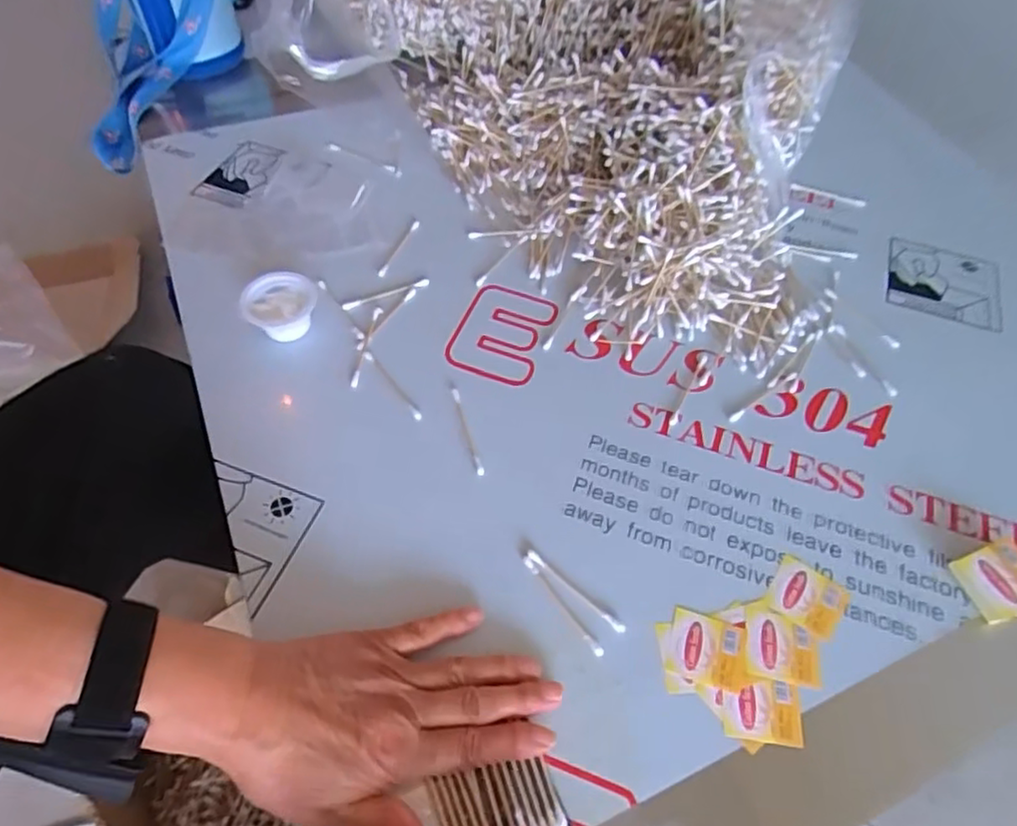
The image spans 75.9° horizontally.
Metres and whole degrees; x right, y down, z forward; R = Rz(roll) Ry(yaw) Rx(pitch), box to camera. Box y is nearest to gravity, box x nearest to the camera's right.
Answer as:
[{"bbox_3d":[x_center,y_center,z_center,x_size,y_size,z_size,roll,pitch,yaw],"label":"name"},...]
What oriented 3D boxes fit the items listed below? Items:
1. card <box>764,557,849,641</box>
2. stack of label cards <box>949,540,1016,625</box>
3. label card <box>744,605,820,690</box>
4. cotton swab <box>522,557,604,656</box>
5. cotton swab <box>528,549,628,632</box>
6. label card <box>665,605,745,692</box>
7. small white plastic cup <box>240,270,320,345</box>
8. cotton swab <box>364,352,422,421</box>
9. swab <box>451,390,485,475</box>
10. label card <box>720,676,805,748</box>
[{"bbox_3d":[0.185,0.113,0.402,0.043,0.004,0.038,30,60,16],"label":"card"},{"bbox_3d":[0.306,0.104,0.404,0.045,0.020,0.042,-15,59,-13],"label":"stack of label cards"},{"bbox_3d":[0.162,0.138,0.384,0.042,0.004,0.040,12,57,4],"label":"label card"},{"bbox_3d":[0.032,0.115,0.391,0.006,0.004,0.071,-31,63,-21],"label":"cotton swab"},{"bbox_3d":[0.040,0.107,0.395,0.073,0.004,0.006,36,62,19],"label":"cotton swab"},{"bbox_3d":[0.117,0.138,0.382,0.044,0.004,0.039,16,57,7],"label":"label card"},{"bbox_3d":[-0.172,-0.080,0.492,0.053,0.027,0.049,1,57,-2],"label":"small white plastic cup"},{"bbox_3d":[-0.085,-0.020,0.477,0.007,0.004,0.072,-32,64,-22],"label":"cotton swab"},{"bbox_3d":[-0.029,0.012,0.456,0.005,0.004,0.072,-13,58,-11],"label":"swab"},{"bbox_3d":[0.142,0.165,0.364,0.043,0.004,0.033,8,57,2],"label":"label card"}]

